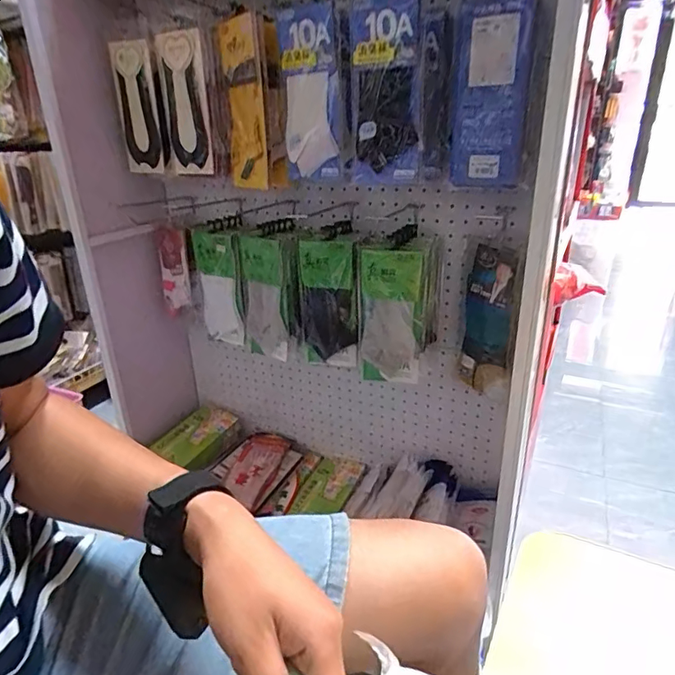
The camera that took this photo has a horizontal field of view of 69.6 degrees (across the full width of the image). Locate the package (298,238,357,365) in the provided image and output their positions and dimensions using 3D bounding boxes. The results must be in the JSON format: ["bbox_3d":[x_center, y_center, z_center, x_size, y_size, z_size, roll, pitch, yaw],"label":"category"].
[{"bbox_3d":[-0.020,-0.058,0.887,0.111,0.231,0.015,11,25,29],"label":"package"}]

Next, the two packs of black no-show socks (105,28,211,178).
[{"bbox_3d":[-0.333,-0.429,0.910,0.221,0.233,0.025,7,18,29],"label":"two packs of black no-show socks"}]

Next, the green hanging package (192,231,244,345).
[{"bbox_3d":[-0.249,-0.101,1.013,0.103,0.230,0.022,16,29,35],"label":"green hanging package"}]

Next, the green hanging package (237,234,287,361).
[{"bbox_3d":[-0.148,-0.076,0.954,0.101,0.234,0.011,6,17,29],"label":"green hanging package"}]

